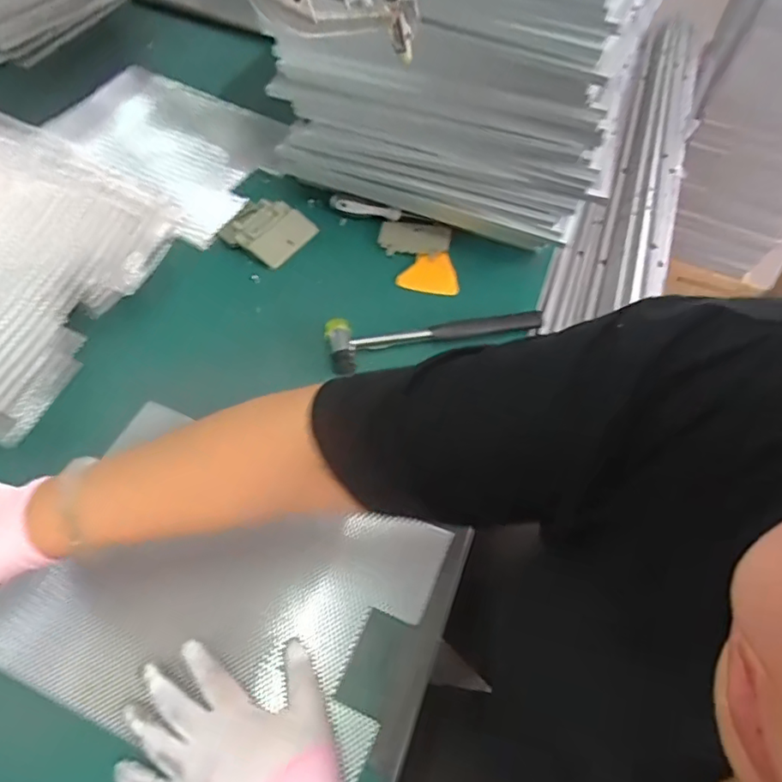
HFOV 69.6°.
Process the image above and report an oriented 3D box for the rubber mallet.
[{"bbox_3d":[0.051,-0.069,0.637,0.245,0.032,0.063,-12,59,-10],"label":"rubber mallet"}]

